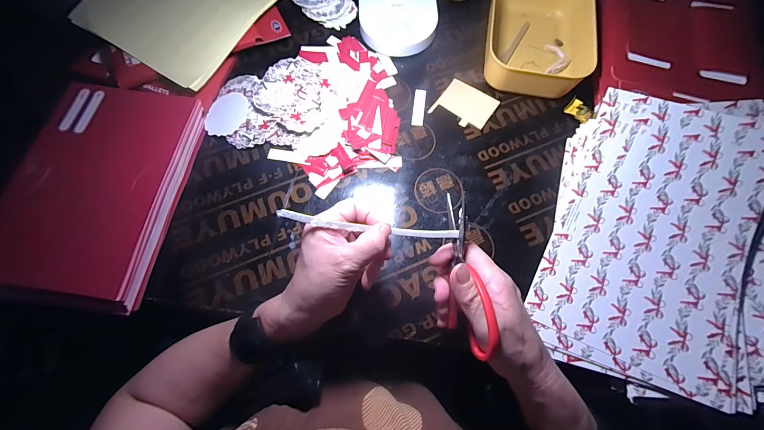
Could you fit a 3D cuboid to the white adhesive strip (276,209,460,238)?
[{"bbox_3d":[-0.009,0.010,0.289,0.161,0.019,0.008,8,74,-14],"label":"white adhesive strip"}]

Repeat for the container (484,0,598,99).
[{"bbox_3d":[0.227,-0.267,0.472,0.130,0.061,0.199,7,71,2],"label":"container"}]

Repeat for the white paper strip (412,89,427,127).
[{"bbox_3d":[0.054,-0.155,0.464,0.017,0.004,0.062,8,71,2],"label":"white paper strip"}]

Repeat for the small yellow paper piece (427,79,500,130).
[{"bbox_3d":[0.121,-0.157,0.465,0.077,0.004,0.068,34,76,12],"label":"small yellow paper piece"}]

